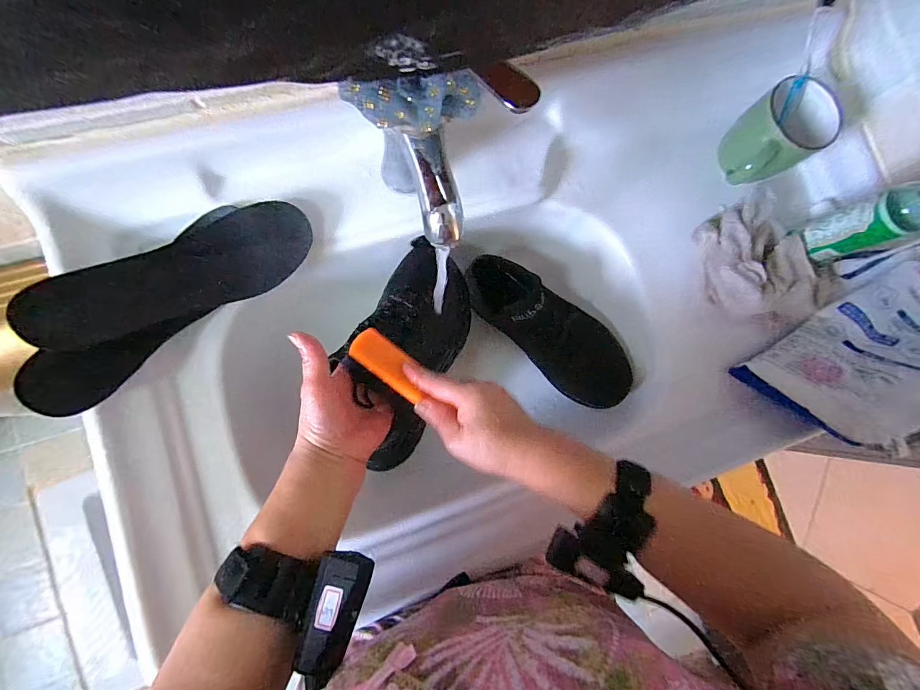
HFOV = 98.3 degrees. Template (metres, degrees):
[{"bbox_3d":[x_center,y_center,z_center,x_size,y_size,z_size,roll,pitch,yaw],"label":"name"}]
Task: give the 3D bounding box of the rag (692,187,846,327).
[{"bbox_3d":[0.358,-0.094,0.469,0.143,0.054,0.157,-31,88,-11],"label":"rag"}]

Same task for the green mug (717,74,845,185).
[{"bbox_3d":[0.362,-0.245,0.465,0.091,0.079,0.084,1,82,-8],"label":"green mug"}]

